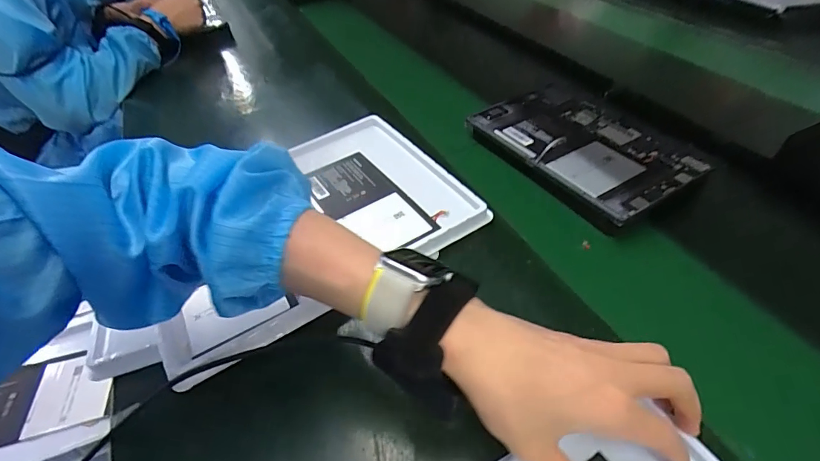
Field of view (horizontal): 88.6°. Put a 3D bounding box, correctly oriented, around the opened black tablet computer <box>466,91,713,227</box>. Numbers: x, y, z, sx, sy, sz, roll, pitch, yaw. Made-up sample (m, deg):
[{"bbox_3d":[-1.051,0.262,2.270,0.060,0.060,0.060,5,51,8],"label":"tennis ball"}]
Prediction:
[{"bbox_3d":[0.204,-0.109,0.516,0.154,0.017,0.250,-25,48,-20],"label":"opened black tablet computer"}]

